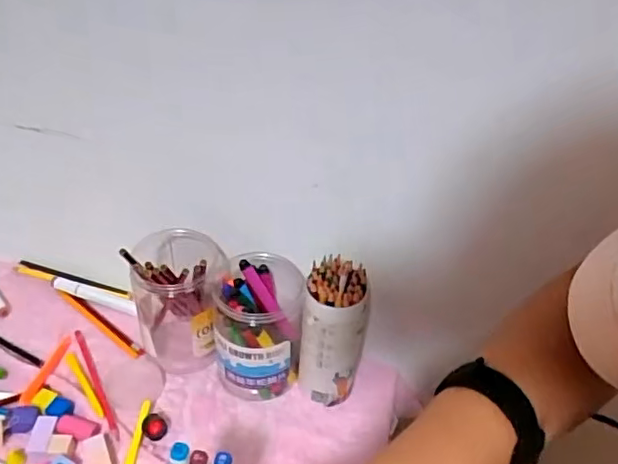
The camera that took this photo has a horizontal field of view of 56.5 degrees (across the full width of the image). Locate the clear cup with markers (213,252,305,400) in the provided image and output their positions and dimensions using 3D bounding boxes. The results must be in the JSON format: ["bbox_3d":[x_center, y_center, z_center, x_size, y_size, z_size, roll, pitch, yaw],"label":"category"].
[{"bbox_3d":[-0.057,0.108,0.655,0.095,0.140,0.109,-1,39,-6],"label":"clear cup with markers"}]

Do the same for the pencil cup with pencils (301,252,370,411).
[{"bbox_3d":[0.026,0.114,0.626,0.063,0.177,0.062,2,38,-2],"label":"pencil cup with pencils"}]

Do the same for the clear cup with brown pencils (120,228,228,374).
[{"bbox_3d":[-0.156,0.067,0.677,0.108,0.166,0.123,1,39,-4],"label":"clear cup with brown pencils"}]

